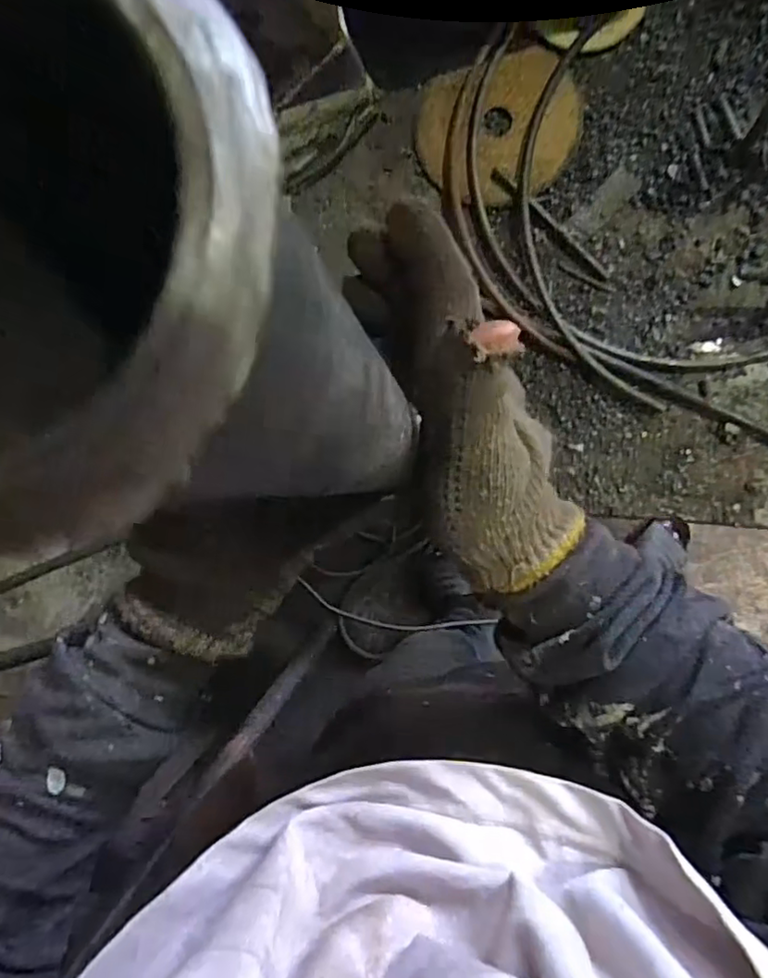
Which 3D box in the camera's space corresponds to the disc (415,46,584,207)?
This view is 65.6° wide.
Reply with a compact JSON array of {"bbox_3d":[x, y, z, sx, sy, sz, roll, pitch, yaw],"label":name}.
[{"bbox_3d":[0.063,-0.196,0.326,0.087,0.007,0.075,-6,92,10],"label":"disc"}]

